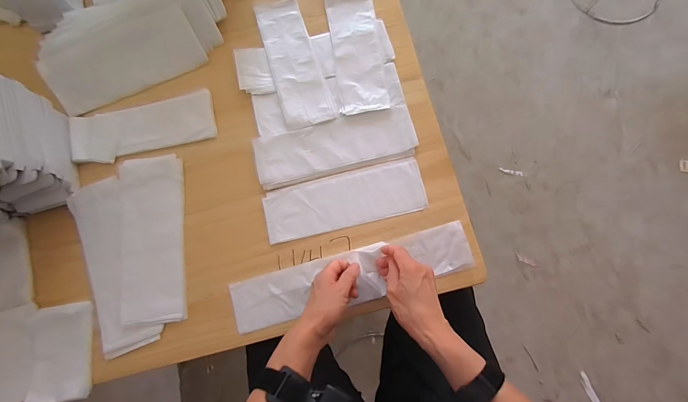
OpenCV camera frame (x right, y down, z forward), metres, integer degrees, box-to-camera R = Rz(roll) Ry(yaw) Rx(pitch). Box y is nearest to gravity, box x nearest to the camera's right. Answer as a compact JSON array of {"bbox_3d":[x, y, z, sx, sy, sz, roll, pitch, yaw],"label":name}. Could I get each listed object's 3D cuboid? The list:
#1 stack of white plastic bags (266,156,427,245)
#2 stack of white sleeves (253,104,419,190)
[{"bbox_3d":[0.001,-0.001,0.495,0.251,0.005,0.083,-14,81,0],"label":"stack of white plastic bags"},{"bbox_3d":[-0.013,-0.091,0.519,0.262,0.016,0.090,-14,81,0],"label":"stack of white sleeves"}]

